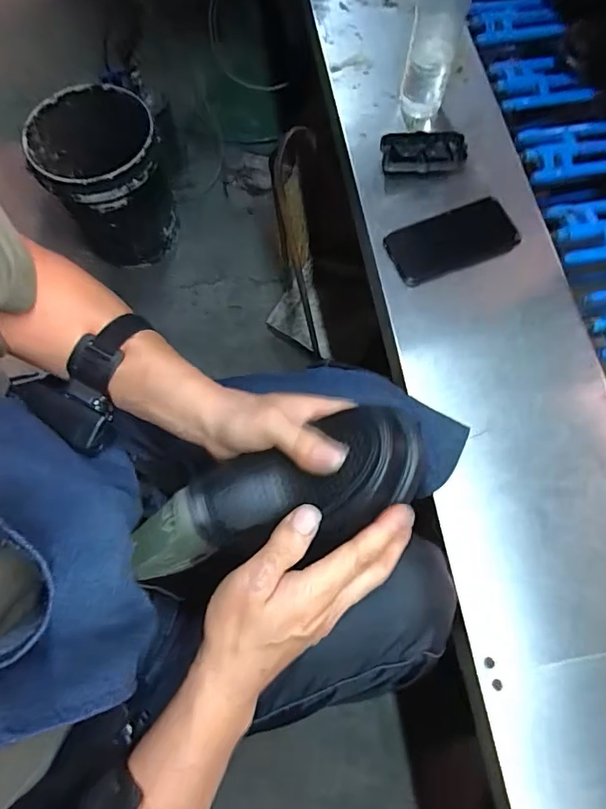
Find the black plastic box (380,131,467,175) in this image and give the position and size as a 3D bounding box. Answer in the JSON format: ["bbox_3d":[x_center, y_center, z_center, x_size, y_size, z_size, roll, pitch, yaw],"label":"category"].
[{"bbox_3d":[0.162,-0.338,0.648,0.109,0.026,0.057,-3,71,0],"label":"black plastic box"}]

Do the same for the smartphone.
[{"bbox_3d":[0.189,-0.209,0.614,0.161,0.012,0.082,-22,72,-6],"label":"smartphone"}]

